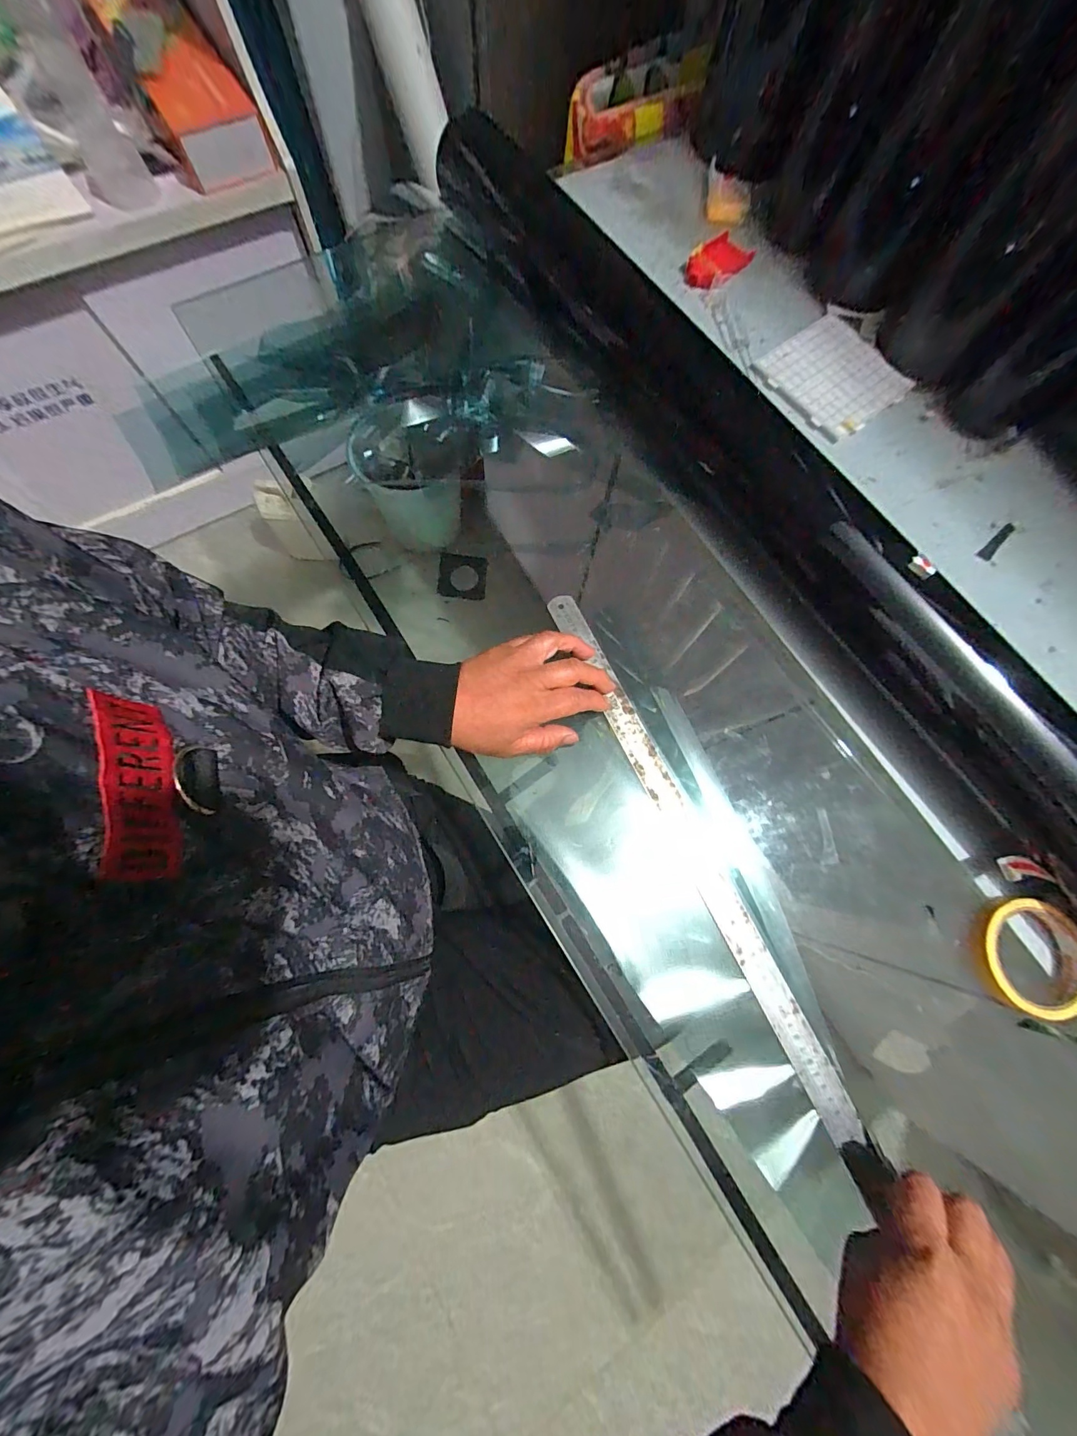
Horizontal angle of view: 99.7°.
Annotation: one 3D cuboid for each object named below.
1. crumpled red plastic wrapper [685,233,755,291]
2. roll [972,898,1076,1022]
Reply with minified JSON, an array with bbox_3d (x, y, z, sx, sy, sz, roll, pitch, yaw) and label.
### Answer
[{"bbox_3d":[0.229,-0.591,0.586,0.056,0.010,0.099,44,79,9],"label":"crumpled red plastic wrapper"},{"bbox_3d":[0.428,0.207,0.393,0.085,0.016,0.092,0,76,-2],"label":"roll"}]

